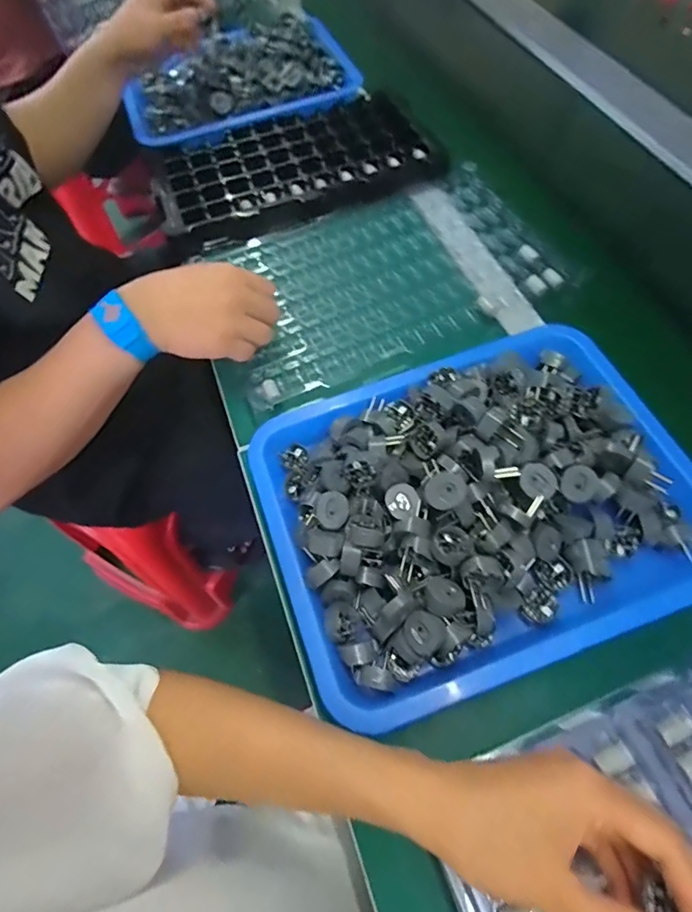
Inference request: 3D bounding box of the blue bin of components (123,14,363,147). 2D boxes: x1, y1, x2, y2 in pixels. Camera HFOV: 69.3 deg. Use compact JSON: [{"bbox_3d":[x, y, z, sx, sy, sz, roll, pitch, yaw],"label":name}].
[{"bbox_3d":[-0.155,-0.548,0.720,0.320,0.049,0.198,-18,60,-7],"label":"blue bin of components"}]

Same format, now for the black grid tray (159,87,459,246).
[{"bbox_3d":[-0.058,-0.383,0.656,0.339,0.032,0.210,-17,60,-7],"label":"black grid tray"}]

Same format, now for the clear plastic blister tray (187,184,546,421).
[{"bbox_3d":[0.016,-0.178,0.541,0.295,0.020,0.264,-21,61,-9],"label":"clear plastic blister tray"}]

